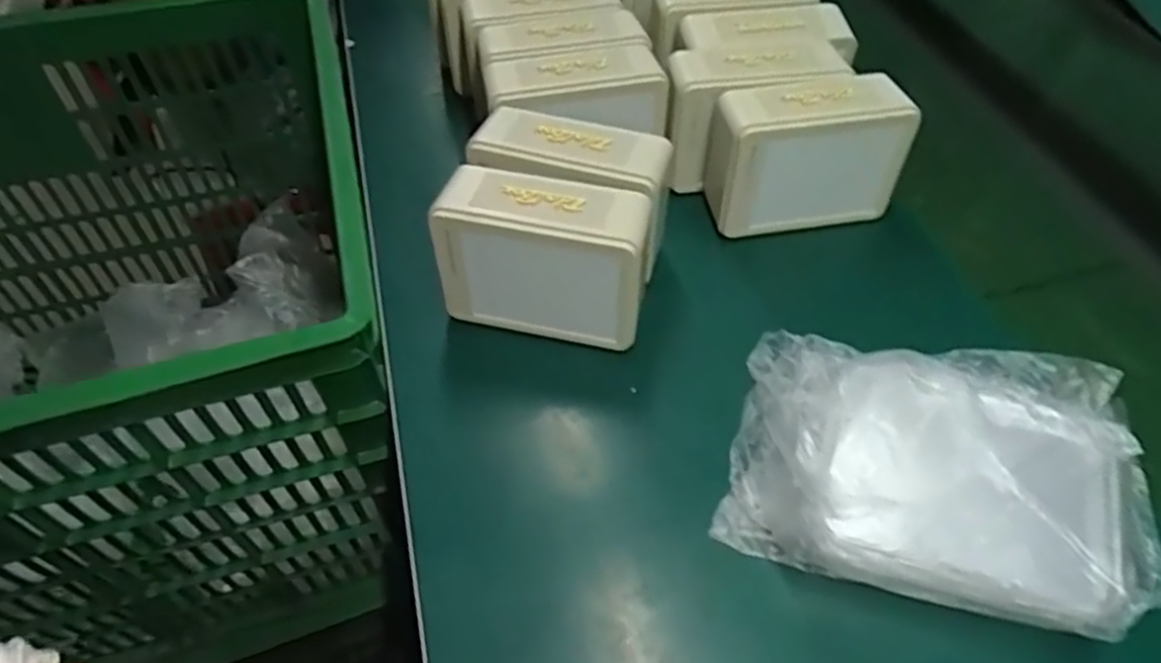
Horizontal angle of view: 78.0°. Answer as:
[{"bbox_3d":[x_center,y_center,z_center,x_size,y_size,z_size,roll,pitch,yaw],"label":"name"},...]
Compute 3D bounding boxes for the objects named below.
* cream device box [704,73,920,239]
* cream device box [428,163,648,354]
[{"bbox_3d":[0.169,-0.135,0.557,0.149,0.103,0.065,-9,52,-7],"label":"cream device box"},{"bbox_3d":[-0.025,-0.044,0.501,0.139,0.122,0.062,8,51,7],"label":"cream device box"}]

